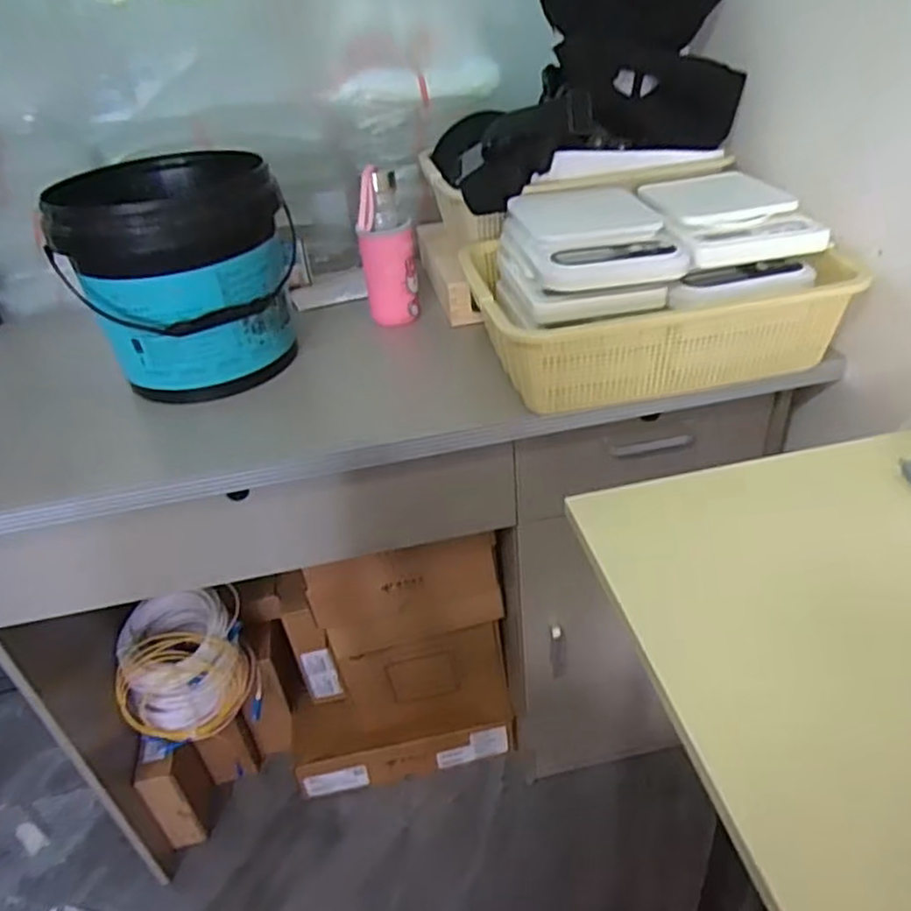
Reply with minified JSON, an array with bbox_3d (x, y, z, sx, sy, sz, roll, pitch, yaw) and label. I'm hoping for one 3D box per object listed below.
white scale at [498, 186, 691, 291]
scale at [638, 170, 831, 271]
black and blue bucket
[{"bbox_3d":[0.133,-0.226,0.712,0.150,0.043,0.170,-10,36,-4],"label":"white scale"},{"bbox_3d":[0.278,-0.249,0.717,0.142,0.038,0.166,-7,36,0],"label":"scale"},{"bbox_3d":[-0.293,-0.195,0.762,0.223,0.208,0.194,-20,38,-17],"label":"black and blue bucket"}]

